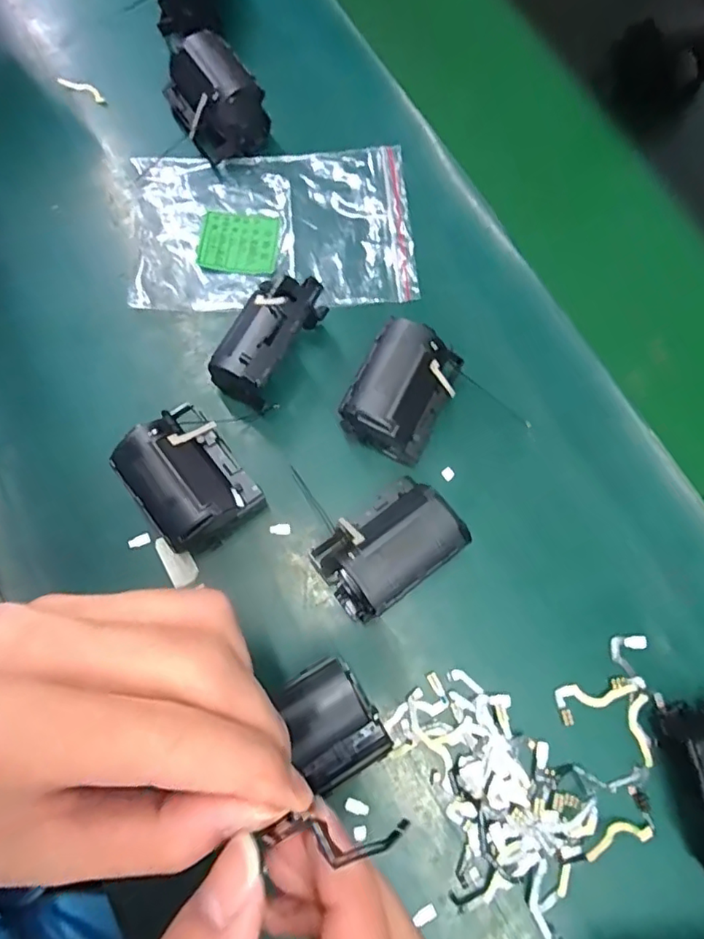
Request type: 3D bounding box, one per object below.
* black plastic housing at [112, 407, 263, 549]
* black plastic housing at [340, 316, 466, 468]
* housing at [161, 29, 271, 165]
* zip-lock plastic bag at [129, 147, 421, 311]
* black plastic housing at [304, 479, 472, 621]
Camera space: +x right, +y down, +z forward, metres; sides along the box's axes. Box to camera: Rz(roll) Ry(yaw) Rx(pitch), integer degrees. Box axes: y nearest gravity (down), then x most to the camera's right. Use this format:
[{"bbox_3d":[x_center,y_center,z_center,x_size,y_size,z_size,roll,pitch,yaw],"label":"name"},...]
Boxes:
[{"bbox_3d":[-0.087,0.004,0.299,0.052,0.041,0.069,-36,77,-12],"label":"black plastic housing"},{"bbox_3d":[0.028,-0.042,0.316,0.050,0.043,0.069,27,74,6],"label":"black plastic housing"},{"bbox_3d":[-0.090,-0.242,0.369,0.048,0.043,0.066,-28,76,-10],"label":"housing"},{"bbox_3d":[-0.049,-0.155,0.366,0.173,0.012,0.114,-4,73,-3],"label":"zip-lock plastic bag"},{"bbox_3d":[0.018,0.042,0.293,0.070,0.043,0.047,-35,77,-12],"label":"black plastic housing"}]

